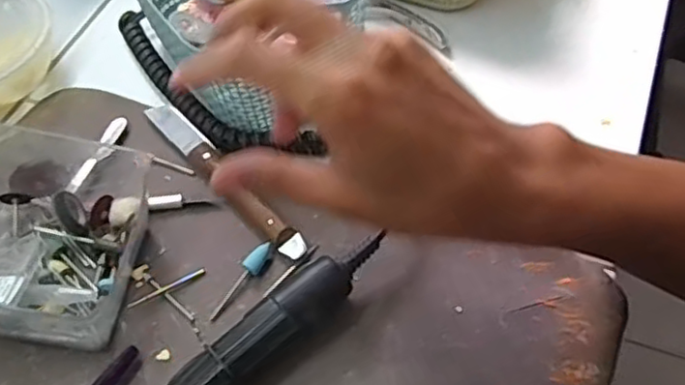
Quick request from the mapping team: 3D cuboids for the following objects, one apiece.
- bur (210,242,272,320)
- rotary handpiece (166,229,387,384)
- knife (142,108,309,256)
[{"bbox_3d":[-0.055,0.048,0.360,0.009,0.009,0.050,26,61,21],"label":"bur"},{"bbox_3d":[-0.055,0.085,0.320,0.194,0.026,0.025,-38,61,-20],"label":"rotary handpiece"},{"bbox_3d":[-0.075,-0.013,0.400,0.019,0.018,0.150,-37,64,-18],"label":"knife"}]

